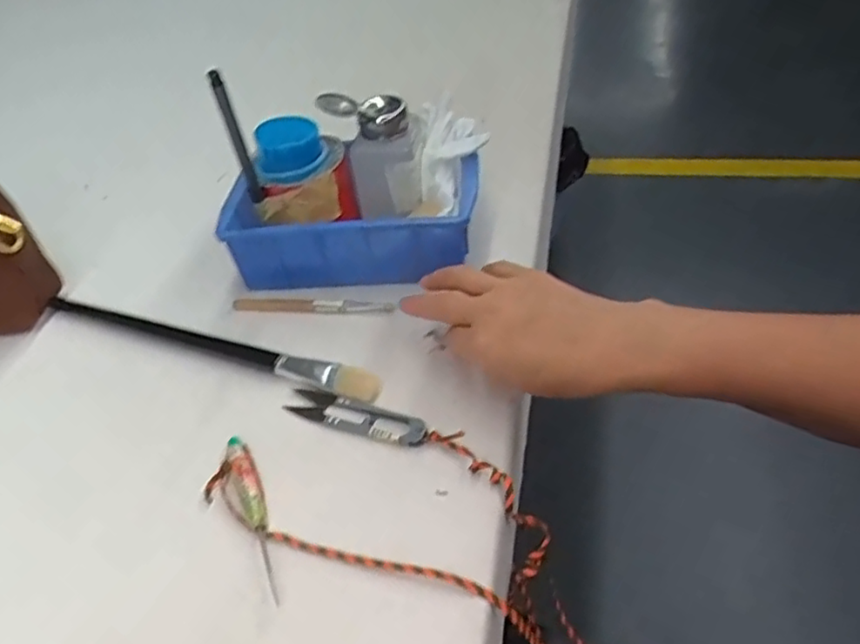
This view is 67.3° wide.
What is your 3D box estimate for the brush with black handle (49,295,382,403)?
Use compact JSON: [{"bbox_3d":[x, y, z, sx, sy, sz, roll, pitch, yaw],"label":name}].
[{"bbox_3d":[-0.173,0.011,0.479,0.302,0.016,0.018,14,48,21],"label":"brush with black handle"}]

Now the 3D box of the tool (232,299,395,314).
[{"bbox_3d":[-0.091,-0.014,0.498,0.132,0.008,0.014,4,45,12],"label":"tool"}]

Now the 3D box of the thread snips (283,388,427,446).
[{"bbox_3d":[-0.048,0.058,0.415,0.100,0.008,0.023,16,49,22],"label":"thread snips"}]

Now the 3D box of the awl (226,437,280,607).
[{"bbox_3d":[-0.102,0.109,0.376,0.016,0.010,0.108,-22,46,-14],"label":"awl"}]

